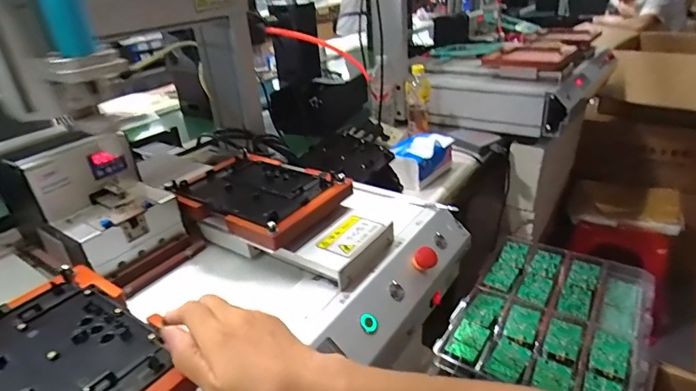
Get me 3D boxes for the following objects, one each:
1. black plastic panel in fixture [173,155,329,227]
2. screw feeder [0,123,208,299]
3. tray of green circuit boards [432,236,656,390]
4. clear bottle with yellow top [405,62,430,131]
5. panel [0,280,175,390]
[{"bbox_3d":[-0.133,-0.011,0.600,0.198,0.025,0.147,13,32,29],"label":"black plastic panel in fixture"},{"bbox_3d":[-0.319,0.011,0.543,0.184,0.161,0.146,14,33,30],"label":"screw feeder"},{"bbox_3d":[0.450,0.264,0.956,0.368,0.053,0.480,14,33,31],"label":"tray of green circuit boards"},{"bbox_3d":[0.191,-0.265,1.178,0.065,0.180,0.076,0,28,8],"label":"clear bottle with yellow top"},{"bbox_3d":[-0.240,0.132,0.345,0.182,0.014,0.133,15,33,32],"label":"panel"}]

